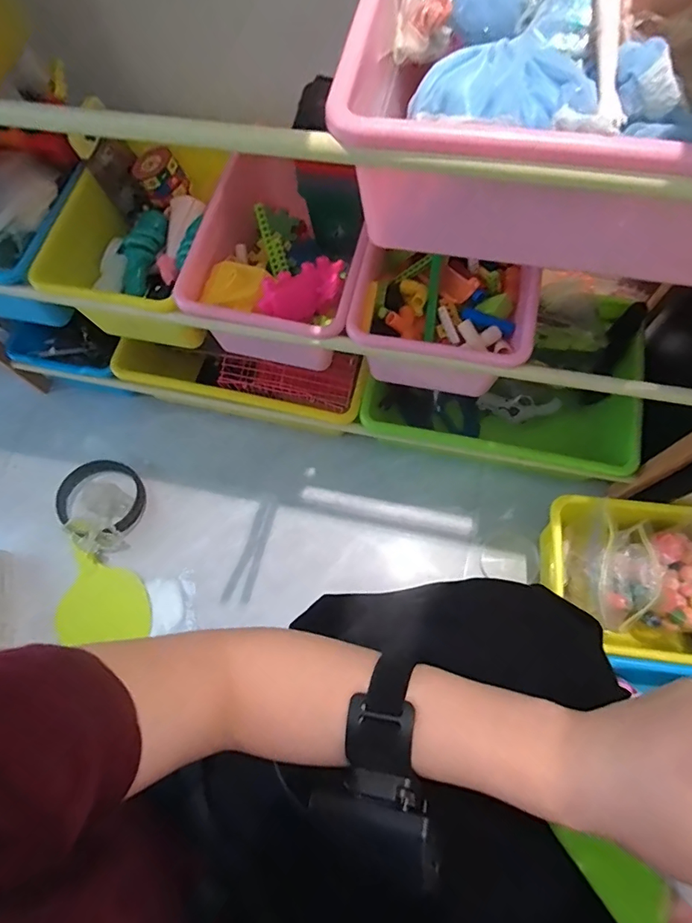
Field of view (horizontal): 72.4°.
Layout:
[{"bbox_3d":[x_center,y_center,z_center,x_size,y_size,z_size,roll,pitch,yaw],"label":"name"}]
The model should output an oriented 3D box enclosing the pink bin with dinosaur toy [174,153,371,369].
[{"bbox_3d":[-0.062,-0.259,0.600,0.191,0.122,0.270,15,71,8],"label":"pink bin with dinosaur toy"}]

